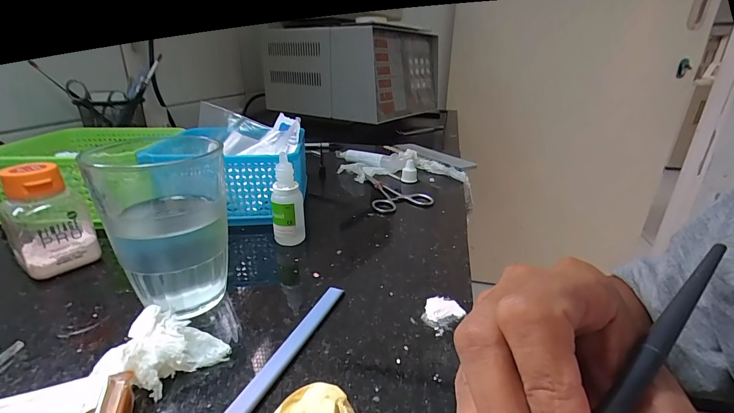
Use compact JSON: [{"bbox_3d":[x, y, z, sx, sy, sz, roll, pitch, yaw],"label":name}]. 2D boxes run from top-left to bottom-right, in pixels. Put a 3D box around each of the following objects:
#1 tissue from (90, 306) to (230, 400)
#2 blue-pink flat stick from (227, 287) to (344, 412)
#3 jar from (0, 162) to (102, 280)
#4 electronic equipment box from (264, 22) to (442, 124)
[{"bbox_3d":[-0.101,0.067,0.172,0.043,0.022,0.048,20,29,37],"label":"tissue"},{"bbox_3d":[-0.045,0.078,0.169,0.009,0.006,0.134,10,24,19],"label":"blue-pink flat stick"},{"bbox_3d":[-0.214,0.011,0.238,0.031,0.072,0.040,20,29,37],"label":"jar"},{"bbox_3d":[-0.035,-0.377,0.984,0.401,0.189,0.359,17,28,33],"label":"electronic equipment box"}]

